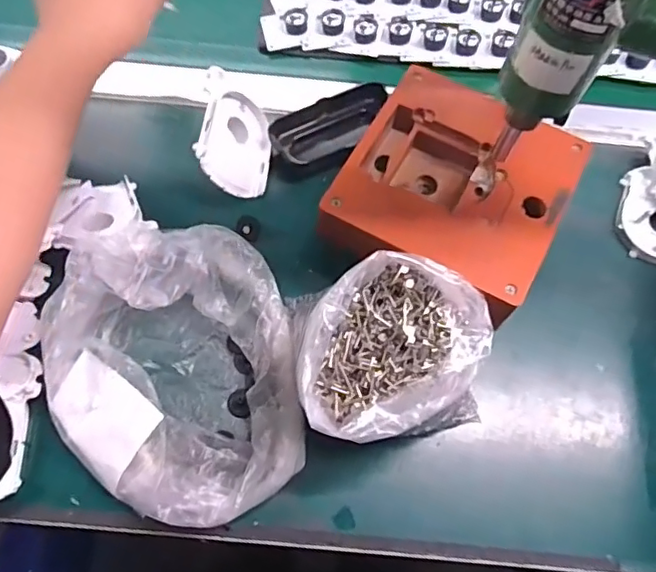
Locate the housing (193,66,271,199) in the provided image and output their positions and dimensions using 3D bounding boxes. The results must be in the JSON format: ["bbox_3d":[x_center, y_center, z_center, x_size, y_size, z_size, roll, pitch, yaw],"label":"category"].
[{"bbox_3d":[-0.079,-0.121,0.468,0.069,0.028,0.095,24,63,-40],"label":"housing"}]

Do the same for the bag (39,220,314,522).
[{"bbox_3d":[-0.102,0.061,0.382,0.160,0.057,0.192,-9,68,-7],"label":"bag"}]

